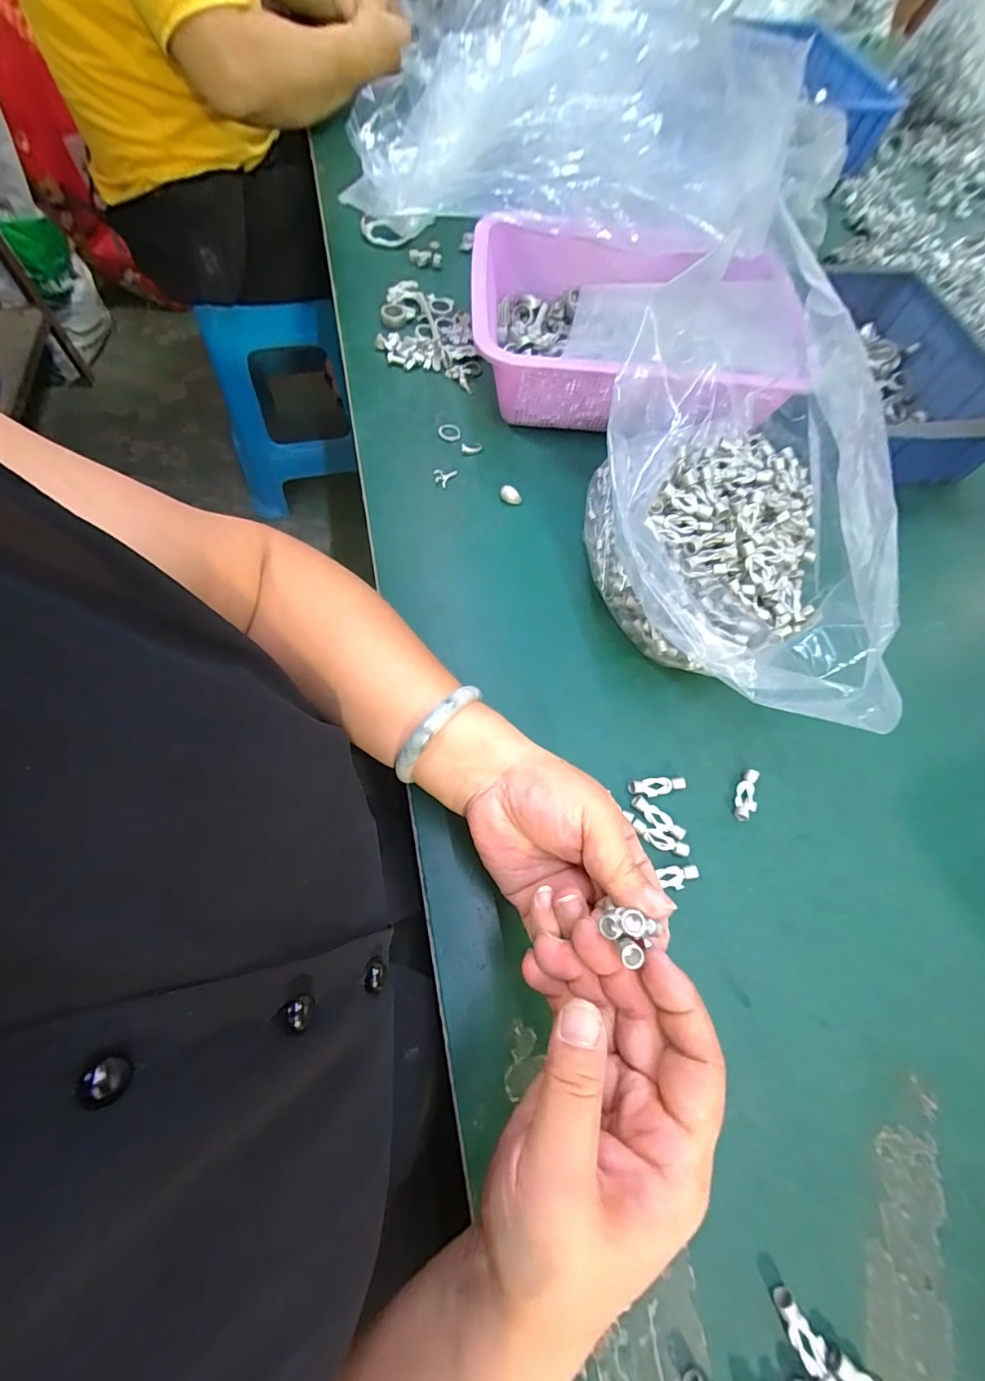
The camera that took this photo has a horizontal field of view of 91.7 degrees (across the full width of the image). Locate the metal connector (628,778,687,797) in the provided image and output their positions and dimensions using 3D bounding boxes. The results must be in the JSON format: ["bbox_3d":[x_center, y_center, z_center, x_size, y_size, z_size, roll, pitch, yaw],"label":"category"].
[{"bbox_3d":[0.112,0.065,0.324,0.038,0.005,0.012,-5,67,-5],"label":"metal connector"}]

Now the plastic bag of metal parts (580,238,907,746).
[{"bbox_3d":[0.168,-0.127,0.352,0.191,0.119,0.294,18,67,5],"label":"plastic bag of metal parts"}]

